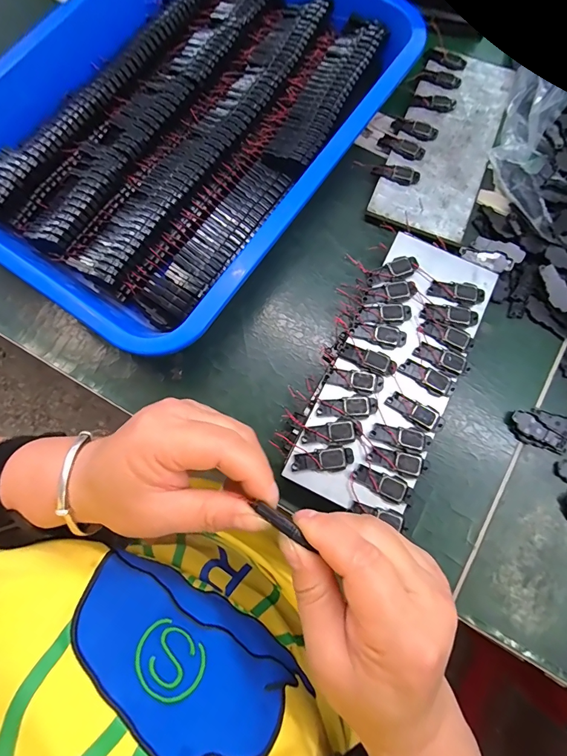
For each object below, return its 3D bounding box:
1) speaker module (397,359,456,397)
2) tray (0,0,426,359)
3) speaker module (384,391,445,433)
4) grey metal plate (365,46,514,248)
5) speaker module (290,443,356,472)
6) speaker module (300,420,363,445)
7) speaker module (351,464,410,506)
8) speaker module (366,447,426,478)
[{"bbox_3d":[0.097,0.000,0.254,0.039,0.004,0.015,27,77,6],"label":"speaker module"},{"bbox_3d":[-0.078,-0.213,0.310,0.259,0.046,0.362,34,78,7],"label":"tray"},{"bbox_3d":[0.088,0.022,0.249,0.039,0.004,0.015,31,78,7],"label":"speaker module"},{"bbox_3d":[0.141,-0.206,0.327,0.079,0.007,0.195,22,77,5],"label":"grey metal plate"},{"bbox_3d":[0.025,0.053,0.243,0.040,0.004,0.015,-9,76,-3],"label":"speaker module"},{"bbox_3d":[0.032,0.036,0.245,0.040,0.004,0.015,-11,76,-4],"label":"speaker module"},{"bbox_3d":[0.063,0.067,0.241,0.036,0.005,0.016,29,78,11],"label":"speaker module"},{"bbox_3d":[0.073,0.053,0.240,0.036,0.004,0.014,12,76,2],"label":"speaker module"}]

